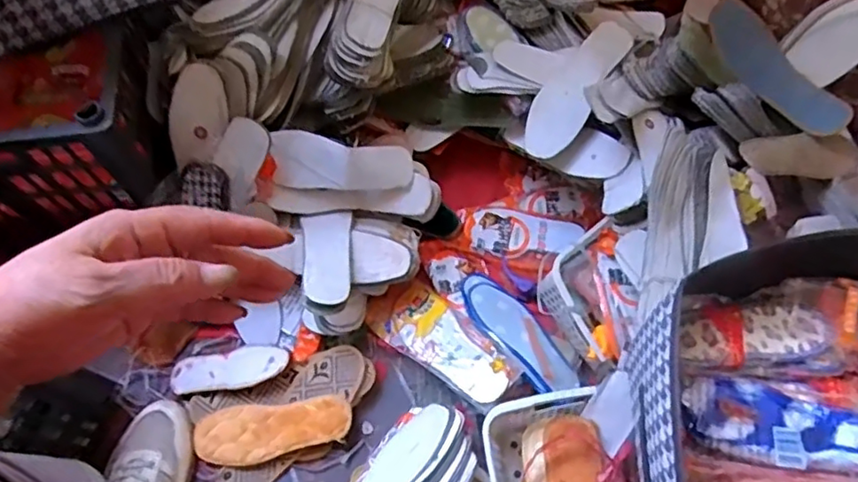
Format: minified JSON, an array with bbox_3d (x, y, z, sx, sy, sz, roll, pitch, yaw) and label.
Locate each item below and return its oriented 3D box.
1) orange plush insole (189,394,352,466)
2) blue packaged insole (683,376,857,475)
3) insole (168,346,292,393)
[{"bbox_3d":[-0.184,0.226,0.731,0.178,0.016,0.067,-6,64,-3],"label":"orange plush insole"},{"bbox_3d":[0.313,0.153,0.514,0.178,0.028,0.070,10,65,4],"label":"blue packaged insole"},{"bbox_3d":[-0.248,0.157,0.758,0.145,0.009,0.050,-9,53,6],"label":"insole"}]

